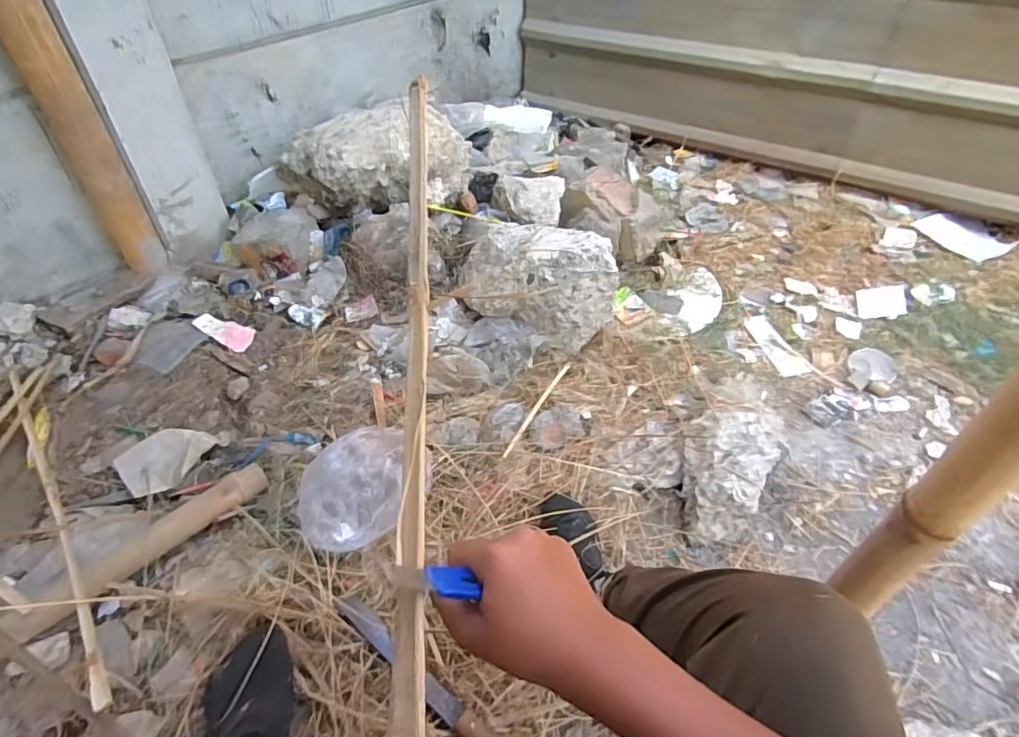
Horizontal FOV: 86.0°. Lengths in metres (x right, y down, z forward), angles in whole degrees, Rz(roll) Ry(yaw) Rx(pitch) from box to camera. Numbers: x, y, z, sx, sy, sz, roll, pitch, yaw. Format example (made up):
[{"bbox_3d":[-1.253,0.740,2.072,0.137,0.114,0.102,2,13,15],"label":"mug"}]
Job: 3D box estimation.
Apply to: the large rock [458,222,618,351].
[{"bbox_3d":[0.056,-0.207,1.231,0.370,0.195,0.216,18,48,16],"label":"large rock"}]

